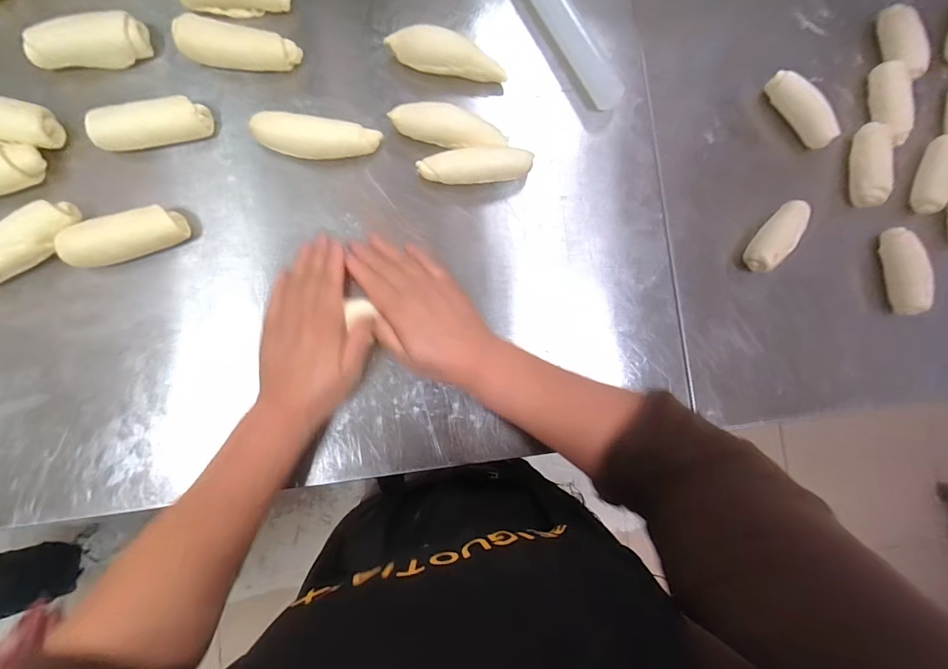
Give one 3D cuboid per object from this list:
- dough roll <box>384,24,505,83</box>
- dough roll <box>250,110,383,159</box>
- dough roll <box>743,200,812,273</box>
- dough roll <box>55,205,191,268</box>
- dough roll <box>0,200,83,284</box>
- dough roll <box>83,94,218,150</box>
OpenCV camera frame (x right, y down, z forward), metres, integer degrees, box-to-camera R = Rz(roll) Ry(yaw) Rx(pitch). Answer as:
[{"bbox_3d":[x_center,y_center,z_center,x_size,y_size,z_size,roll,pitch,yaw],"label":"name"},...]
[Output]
[{"bbox_3d":[-0.026,-0.278,0.421,0.115,0.028,0.035,9,83,-6],"label":"dough roll"},{"bbox_3d":[-0.144,-0.179,0.387,0.109,0.025,0.032,0,84,-7],"label":"dough roll"},{"bbox_3d":[0.318,-0.103,0.444,0.031,0.030,0.094,43,81,-1],"label":"dough roll"},{"bbox_3d":[-0.298,-0.082,0.361,0.096,0.031,0.035,-14,86,-9],"label":"dough roll"},{"bbox_3d":[-0.381,-0.075,0.356,0.098,0.038,0.034,-35,89,-9],"label":"dough roll"},{"bbox_3d":[-0.282,-0.184,0.373,0.091,0.029,0.030,-17,87,-9],"label":"dough roll"}]

